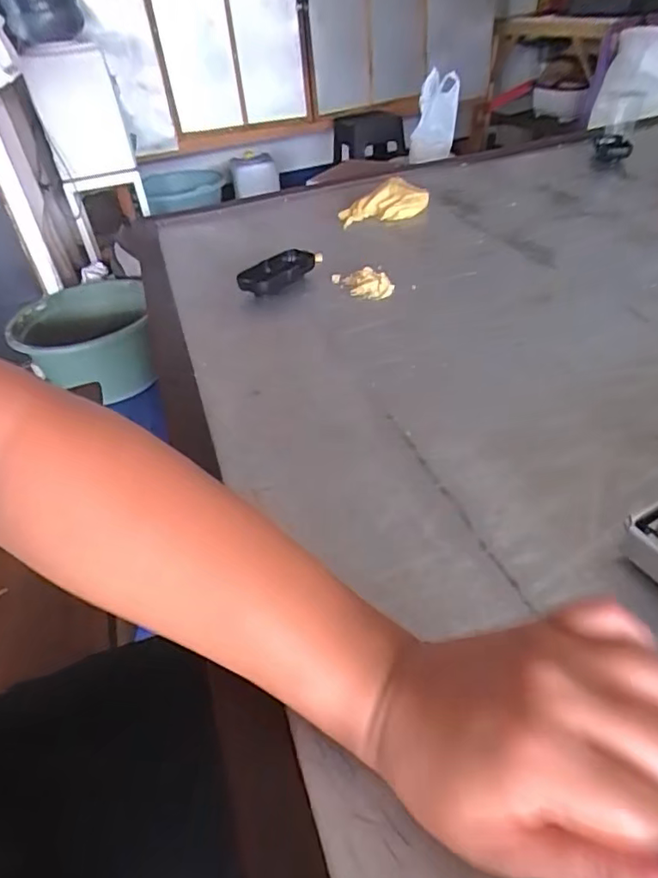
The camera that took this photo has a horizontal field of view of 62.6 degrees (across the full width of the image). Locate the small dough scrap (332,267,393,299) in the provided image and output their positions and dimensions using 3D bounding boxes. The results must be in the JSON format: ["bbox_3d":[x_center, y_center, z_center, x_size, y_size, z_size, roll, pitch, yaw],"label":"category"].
[{"bbox_3d":[0.039,-0.201,0.693,0.031,0.029,0.087,-34,46,-29],"label":"small dough scrap"}]

